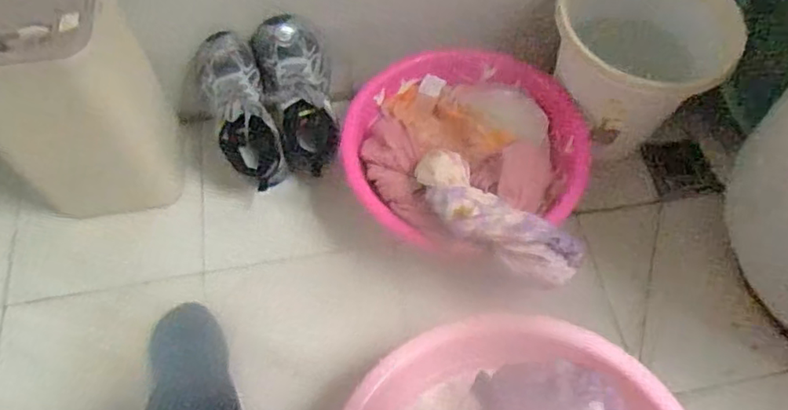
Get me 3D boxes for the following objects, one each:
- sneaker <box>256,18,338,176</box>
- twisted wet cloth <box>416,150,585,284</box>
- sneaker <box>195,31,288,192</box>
[{"bbox_3d":[-0.147,-0.171,0.947,0.109,0.244,0.097,-13,24,-6],"label":"sneaker"},{"bbox_3d":[0.136,0.017,0.784,0.248,0.066,0.100,35,66,3],"label":"twisted wet cloth"},{"bbox_3d":[-0.235,-0.139,0.920,0.100,0.109,0.246,-22,100,-11],"label":"sneaker"}]

